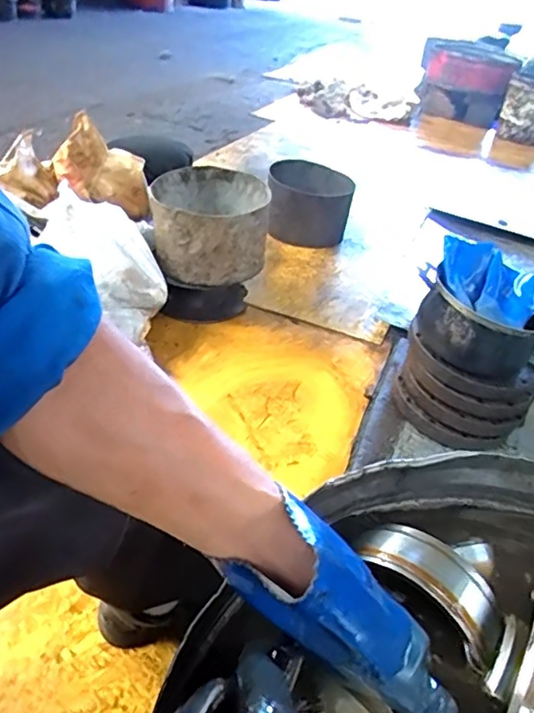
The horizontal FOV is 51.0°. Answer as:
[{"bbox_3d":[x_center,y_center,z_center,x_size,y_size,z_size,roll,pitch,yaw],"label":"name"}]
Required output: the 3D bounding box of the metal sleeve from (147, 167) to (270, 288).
[{"bbox_3d":[-0.147,-0.324,1.408,0.285,0.196,0.269,5,37,-6],"label":"metal sleeve"}]

